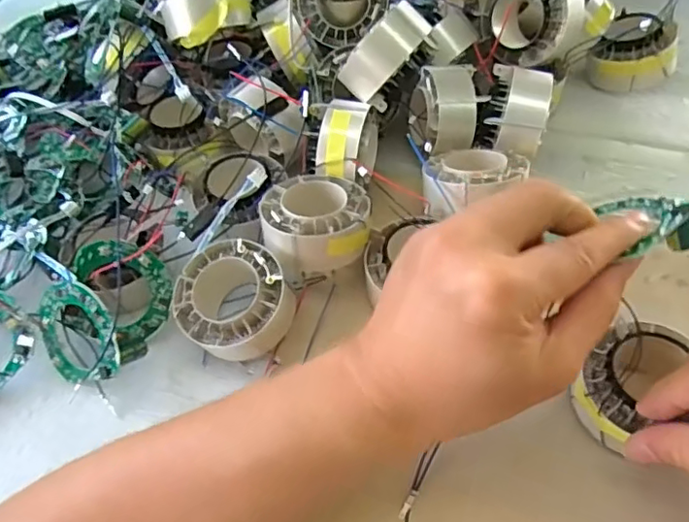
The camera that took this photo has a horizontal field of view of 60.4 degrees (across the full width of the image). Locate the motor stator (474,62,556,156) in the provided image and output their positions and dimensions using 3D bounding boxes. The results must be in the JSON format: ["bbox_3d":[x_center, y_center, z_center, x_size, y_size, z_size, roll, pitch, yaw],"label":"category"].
[{"bbox_3d":[0.118,-0.096,0.413,0.042,0.069,0.059,14,56,15],"label":"motor stator"}]

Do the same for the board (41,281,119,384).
[{"bbox_3d":[-0.155,0.041,0.344,0.060,0.058,0.007,-12,5,33],"label":"board"}]

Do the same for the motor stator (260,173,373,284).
[{"bbox_3d":[-0.017,-0.023,0.370,0.065,0.043,0.067,-8,53,-1],"label":"motor stator"}]

